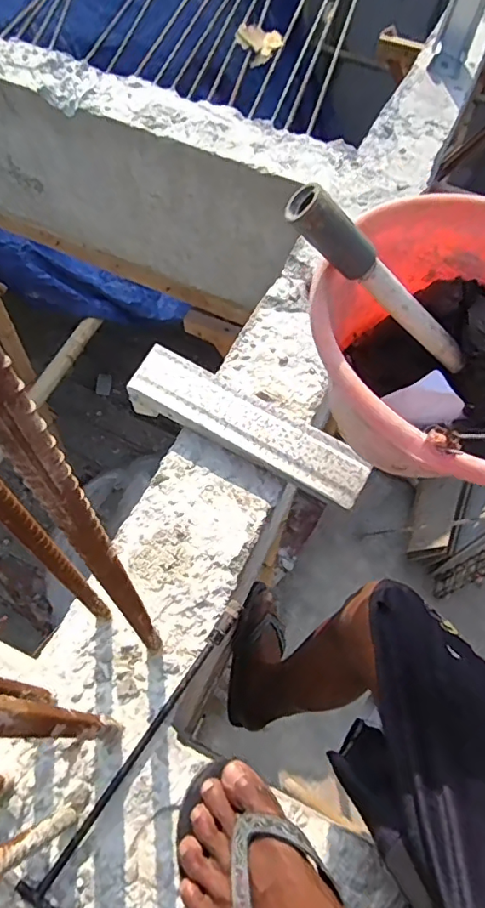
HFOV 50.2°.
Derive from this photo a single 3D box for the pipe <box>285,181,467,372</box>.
[{"bbox_3d":[0.114,-0.123,0.395,0.213,0.027,0.025,26,51,-39],"label":"pipe"}]

